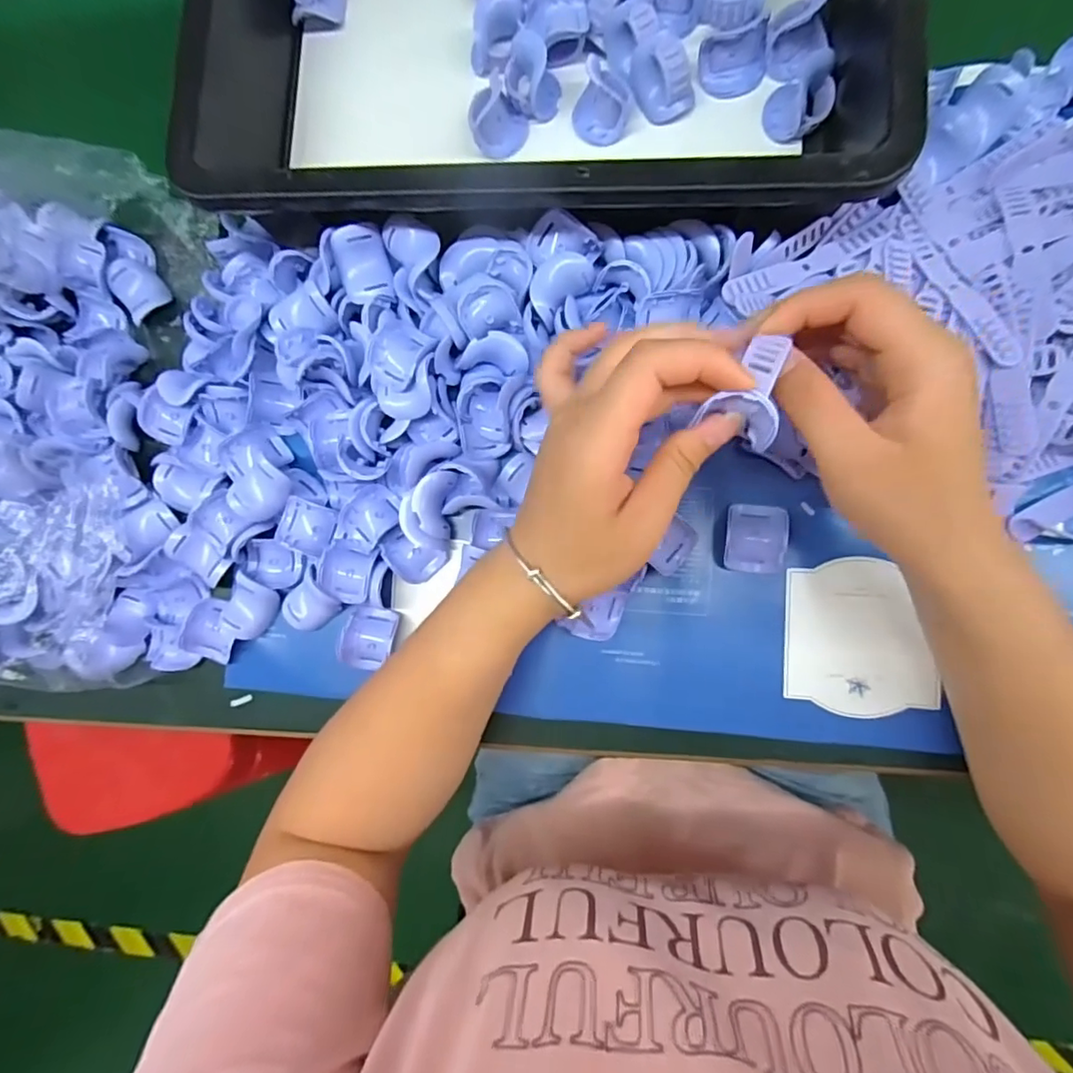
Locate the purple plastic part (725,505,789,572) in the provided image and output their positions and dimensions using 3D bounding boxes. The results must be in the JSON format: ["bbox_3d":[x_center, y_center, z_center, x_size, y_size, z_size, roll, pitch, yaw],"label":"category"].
[{"bbox_3d":[0.118,0.001,0.302,0.031,0.013,0.036,5,87,9],"label":"purple plastic part"}]

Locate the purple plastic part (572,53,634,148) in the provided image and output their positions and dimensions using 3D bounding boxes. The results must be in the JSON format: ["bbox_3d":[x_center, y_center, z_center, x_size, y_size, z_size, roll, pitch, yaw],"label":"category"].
[{"bbox_3d":[0.037,-0.251,0.321,0.032,0.023,0.043,-7,85,8],"label":"purple plastic part"}]

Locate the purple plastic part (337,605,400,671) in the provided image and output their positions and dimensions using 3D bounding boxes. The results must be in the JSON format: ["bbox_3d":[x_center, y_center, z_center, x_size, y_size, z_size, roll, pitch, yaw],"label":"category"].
[{"bbox_3d":[-0.100,0.061,0.335,0.030,0.016,0.037,15,89,9],"label":"purple plastic part"}]

